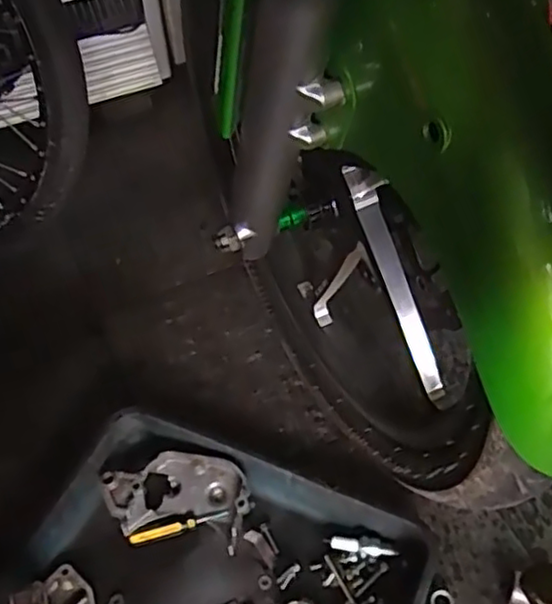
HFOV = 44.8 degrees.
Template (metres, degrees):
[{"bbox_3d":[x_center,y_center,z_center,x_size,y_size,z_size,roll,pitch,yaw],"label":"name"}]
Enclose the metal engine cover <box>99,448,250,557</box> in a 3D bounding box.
[{"bbox_3d":[-0.102,0.201,0.681,0.152,0.035,0.089,7,50,8],"label":"metal engine cover"}]

